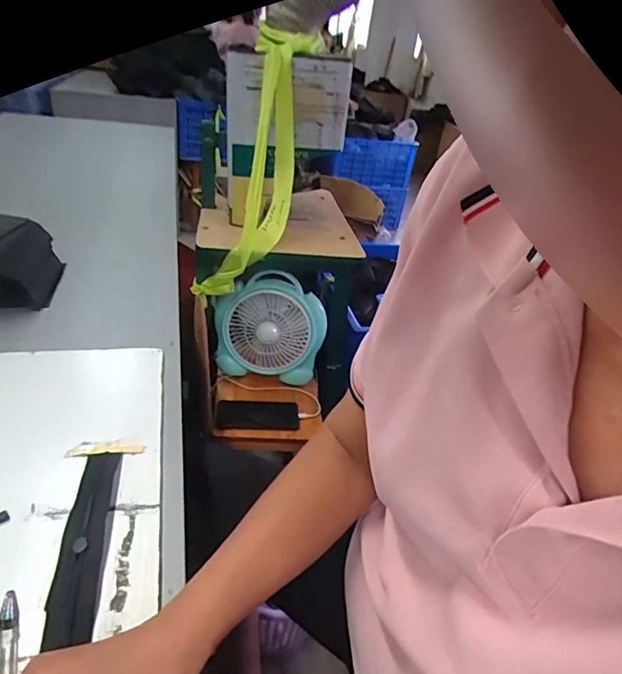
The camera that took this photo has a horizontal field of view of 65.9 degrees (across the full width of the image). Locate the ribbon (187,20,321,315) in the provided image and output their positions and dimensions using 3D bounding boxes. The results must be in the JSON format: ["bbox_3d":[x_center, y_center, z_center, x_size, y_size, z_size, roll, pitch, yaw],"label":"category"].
[{"bbox_3d":[-0.109,-0.337,0.965,0.146,0.568,0.127,16,6,16],"label":"ribbon"}]

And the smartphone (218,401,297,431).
[{"bbox_3d":[-0.110,0.160,1.000,0.165,0.016,0.091,3,32,-9],"label":"smartphone"}]

